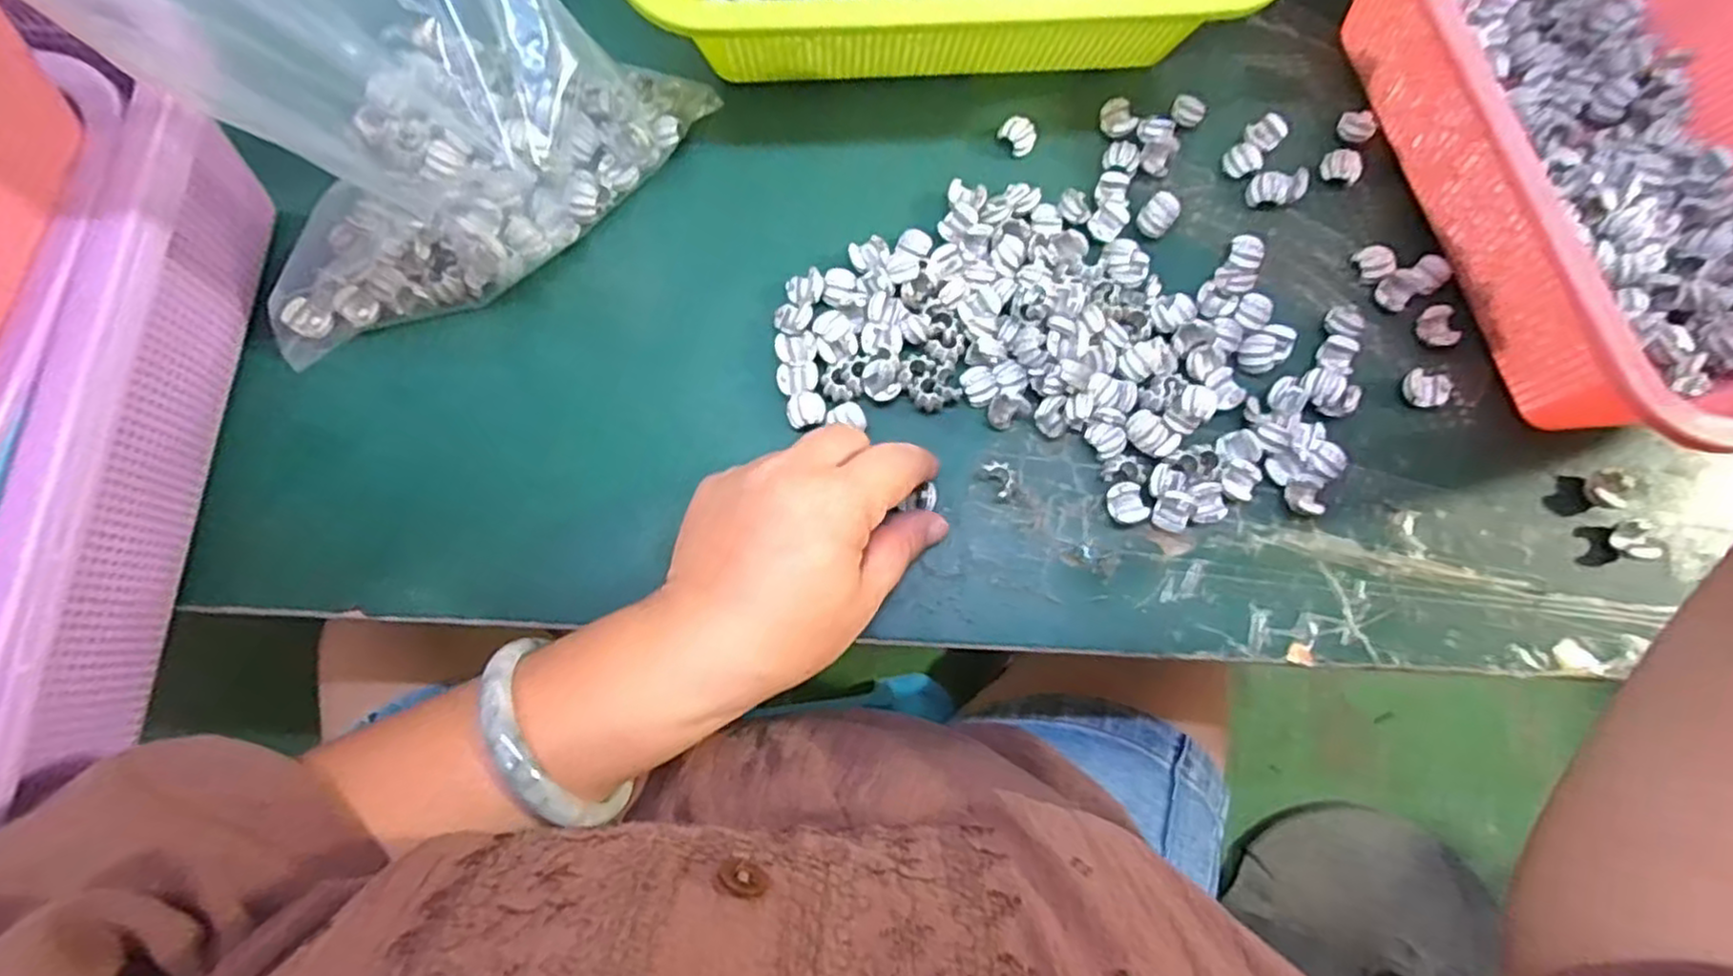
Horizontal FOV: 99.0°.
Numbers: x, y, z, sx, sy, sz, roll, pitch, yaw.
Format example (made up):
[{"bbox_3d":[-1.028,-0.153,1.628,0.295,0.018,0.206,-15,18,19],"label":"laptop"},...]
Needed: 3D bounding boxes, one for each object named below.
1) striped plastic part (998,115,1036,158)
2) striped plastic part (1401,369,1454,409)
[{"bbox_3d":[0.070,-0.163,0.343,0.016,0.011,0.014,13,77,1],"label":"striped plastic part"},{"bbox_3d":[0.243,-0.043,0.323,0.018,0.010,0.016,6,77,-1],"label":"striped plastic part"}]

